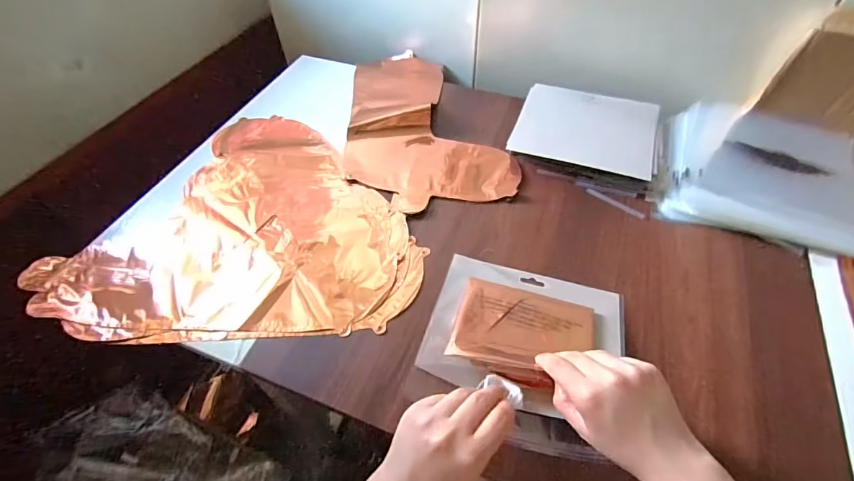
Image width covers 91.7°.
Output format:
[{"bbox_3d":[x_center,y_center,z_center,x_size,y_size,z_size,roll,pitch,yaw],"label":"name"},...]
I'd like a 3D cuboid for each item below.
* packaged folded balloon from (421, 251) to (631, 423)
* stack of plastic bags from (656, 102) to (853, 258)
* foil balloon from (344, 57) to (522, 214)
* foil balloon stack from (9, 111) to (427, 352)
[{"bbox_3d":[0.106,0.087,0.441,0.195,0.018,0.172,15,40,9],"label":"packaged folded balloon"},{"bbox_3d":[0.454,-0.091,0.554,0.248,0.035,0.229,18,55,15],"label":"stack of plastic bags"},{"bbox_3d":[-0.019,-0.206,0.663,0.229,0.030,0.390,-10,53,-6],"label":"foil balloon"},{"bbox_3d":[-0.214,0.000,0.530,0.406,0.016,0.378,25,57,19],"label":"foil balloon stack"}]

